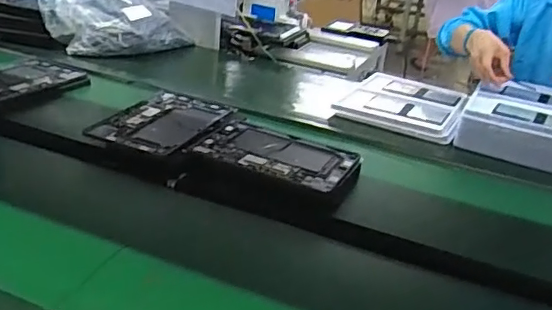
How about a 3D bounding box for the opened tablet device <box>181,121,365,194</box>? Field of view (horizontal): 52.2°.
[{"bbox_3d":[-0.003,0.001,0.976,0.265,0.015,0.189,19,27,28],"label":"opened tablet device"}]

